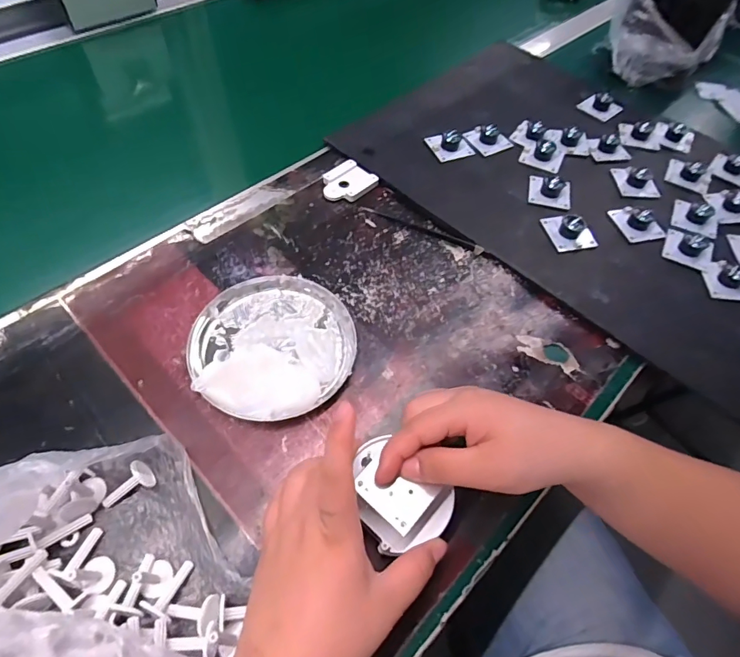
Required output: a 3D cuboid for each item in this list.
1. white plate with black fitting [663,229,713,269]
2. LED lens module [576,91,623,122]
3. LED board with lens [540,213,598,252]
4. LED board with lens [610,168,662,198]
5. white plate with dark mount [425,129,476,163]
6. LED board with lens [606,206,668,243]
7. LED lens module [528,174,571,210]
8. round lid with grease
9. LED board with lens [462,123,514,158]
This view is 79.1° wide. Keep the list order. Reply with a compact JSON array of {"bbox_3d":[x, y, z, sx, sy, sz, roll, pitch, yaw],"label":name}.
[{"bbox_3d":[0.311,-0.079,0.434,0.040,0.017,0.043,27,59,14],"label":"white plate with black fitting"},{"bbox_3d":[0.294,-0.287,0.564,0.049,0.015,0.041,-35,65,-23],"label":"LED lens module"},{"bbox_3d":[0.196,-0.100,0.435,0.040,0.021,0.045,-12,58,-11],"label":"LED board with lens"},{"bbox_3d":[0.292,-0.165,0.487,0.044,0.017,0.037,6,57,1],"label":"LED board with lens"},{"bbox_3d":[0.091,-0.210,0.499,0.046,0.022,0.038,-18,59,-14],"label":"white plate with dark mount"},{"bbox_3d":[0.268,-0.111,0.450,0.041,0.019,0.048,-16,59,-13],"label":"LED board with lens"},{"bbox_3d":[0.189,-0.148,0.465,0.042,0.016,0.046,15,57,7],"label":"LED lens module"},{"bbox_3d":[-0.077,0.010,0.357,0.126,0.022,0.126,1,57,-2],"label":"round lid with grease"},{"bbox_3d":[0.136,-0.221,0.511,0.043,0.018,0.042,-27,62,-19],"label":"LED board with lens"}]

